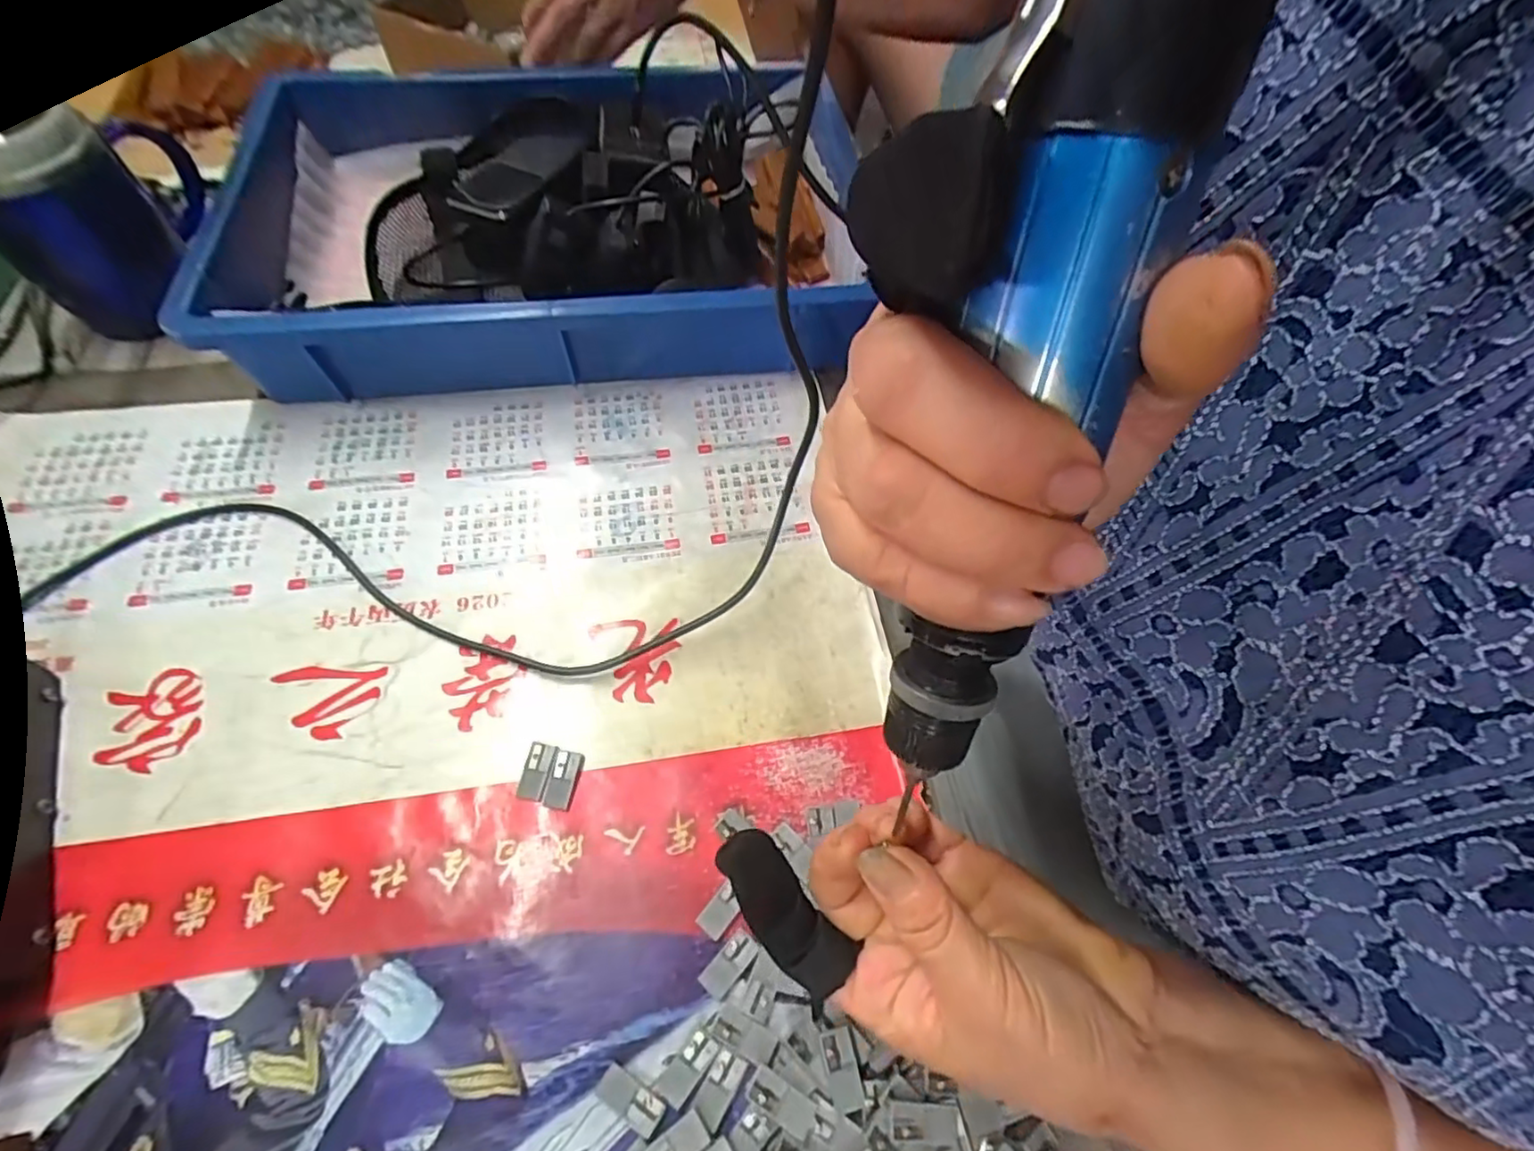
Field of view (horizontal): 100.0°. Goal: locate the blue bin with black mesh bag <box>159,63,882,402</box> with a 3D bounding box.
[{"bbox_3d":[-0.156,-0.269,0.473,0.411,0.092,0.299,-4,61,-5],"label":"blue bin with black mesh bag"}]

